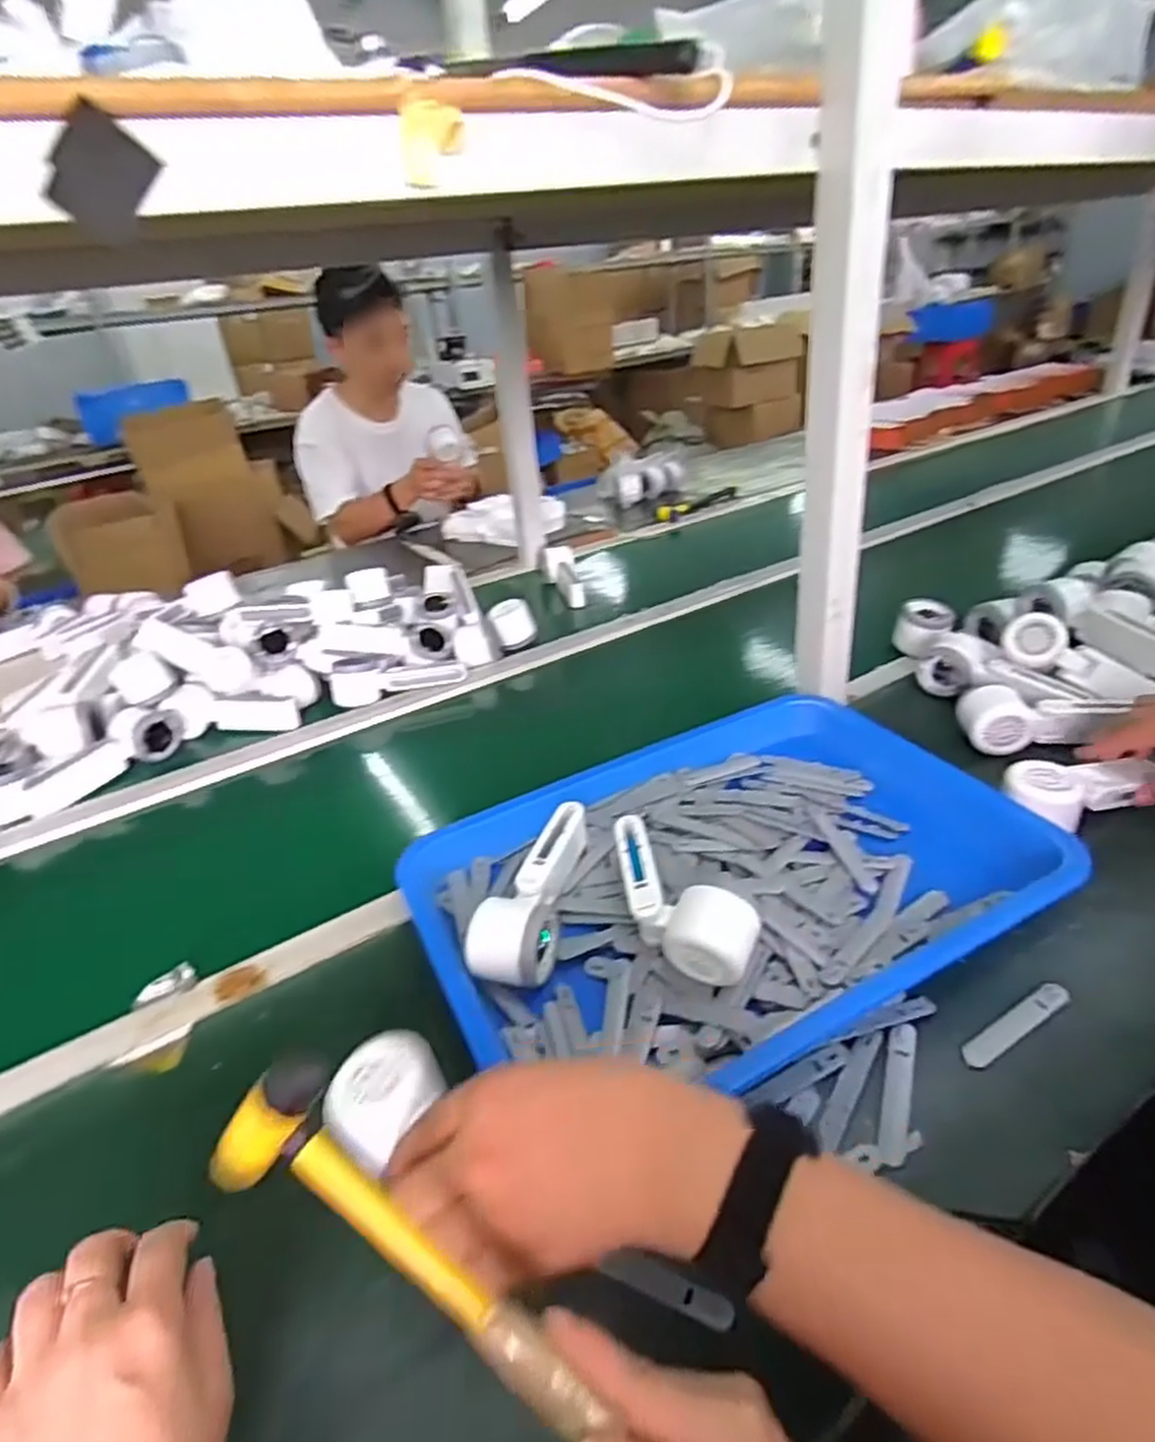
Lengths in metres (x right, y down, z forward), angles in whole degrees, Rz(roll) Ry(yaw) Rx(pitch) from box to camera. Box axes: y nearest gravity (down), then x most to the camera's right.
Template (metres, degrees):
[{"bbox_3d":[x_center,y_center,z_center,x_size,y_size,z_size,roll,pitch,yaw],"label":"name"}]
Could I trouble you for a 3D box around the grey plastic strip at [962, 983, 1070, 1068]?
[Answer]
[{"bbox_3d":[0.285,0.196,0.475,0.095,0.004,0.016,-21,34,-22],"label":"grey plastic strip"}]

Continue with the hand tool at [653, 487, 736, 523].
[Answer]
[{"bbox_3d":[0.264,-0.476,1.573,0.037,0.031,0.251,21,41,38],"label":"hand tool"}]

